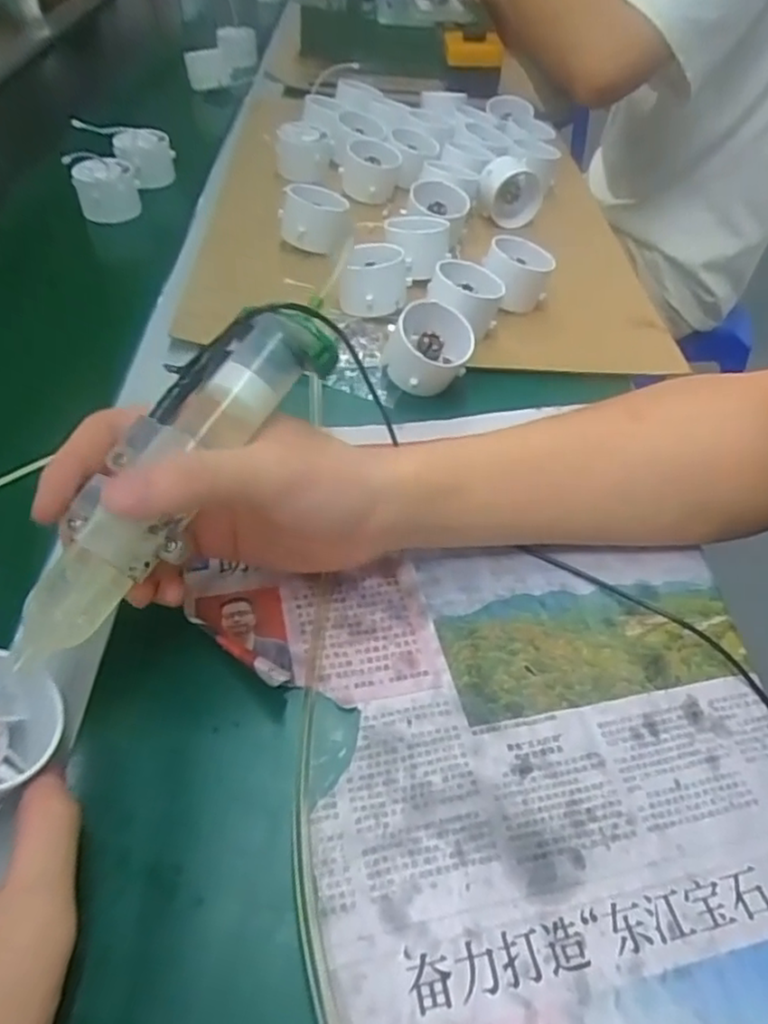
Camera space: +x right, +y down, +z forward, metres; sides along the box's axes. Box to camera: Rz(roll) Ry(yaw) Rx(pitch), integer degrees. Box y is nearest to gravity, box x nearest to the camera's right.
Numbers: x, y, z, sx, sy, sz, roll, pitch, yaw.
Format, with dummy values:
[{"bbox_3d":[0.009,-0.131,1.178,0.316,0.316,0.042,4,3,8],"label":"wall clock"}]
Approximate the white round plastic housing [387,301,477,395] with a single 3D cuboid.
[{"bbox_3d":[0.031,-0.103,0.441,0.050,0.047,0.049,4,47,-4],"label":"white round plastic housing"}]

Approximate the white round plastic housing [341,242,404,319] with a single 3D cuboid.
[{"bbox_3d":[-0.007,-0.168,0.493,0.043,0.043,0.052,8,47,0],"label":"white round plastic housing"}]

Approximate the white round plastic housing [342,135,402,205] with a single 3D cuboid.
[{"bbox_3d":[-0.012,-0.318,0.626,0.052,0.039,0.058,3,47,-1],"label":"white round plastic housing"}]

